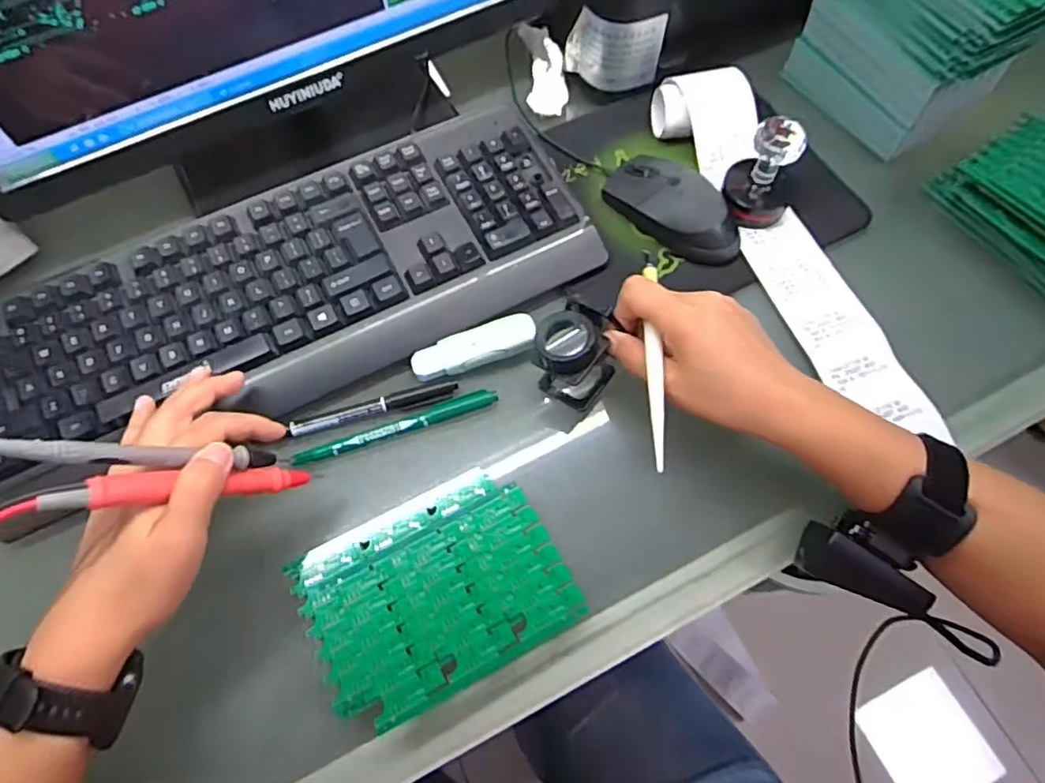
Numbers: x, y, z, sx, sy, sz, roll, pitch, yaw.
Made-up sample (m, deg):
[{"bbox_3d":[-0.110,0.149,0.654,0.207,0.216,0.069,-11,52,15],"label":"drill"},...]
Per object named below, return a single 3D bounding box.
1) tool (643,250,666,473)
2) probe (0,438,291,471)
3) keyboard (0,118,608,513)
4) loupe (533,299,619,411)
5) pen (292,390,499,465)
[{"bbox_3d":[0.078,-0.019,0.372,0.008,0.007,0.136,1,68,1],"label":"tool"},{"bbox_3d":[-0.177,0.032,0.310,0.008,0.136,0.013,-36,64,26],"label":"probe"},{"bbox_3d":[-0.159,-0.071,0.439,0.423,0.034,0.164,-21,67,-10],"label":"keyboard"},{"bbox_3d":[0.034,-0.025,0.409,0.048,0.057,0.049,0,65,1],"label":"loupe"},{"bbox_3d":[-0.082,0.023,0.413,0.134,0.010,0.012,-19,66,-8],"label":"pen"}]

